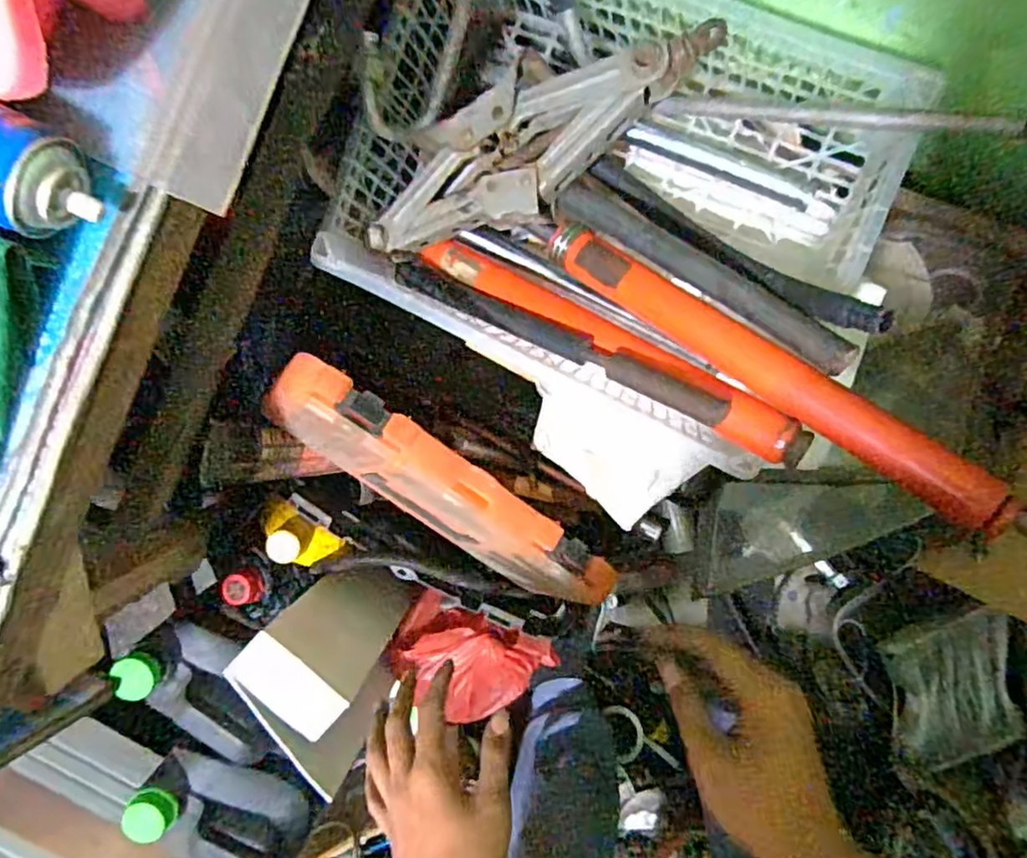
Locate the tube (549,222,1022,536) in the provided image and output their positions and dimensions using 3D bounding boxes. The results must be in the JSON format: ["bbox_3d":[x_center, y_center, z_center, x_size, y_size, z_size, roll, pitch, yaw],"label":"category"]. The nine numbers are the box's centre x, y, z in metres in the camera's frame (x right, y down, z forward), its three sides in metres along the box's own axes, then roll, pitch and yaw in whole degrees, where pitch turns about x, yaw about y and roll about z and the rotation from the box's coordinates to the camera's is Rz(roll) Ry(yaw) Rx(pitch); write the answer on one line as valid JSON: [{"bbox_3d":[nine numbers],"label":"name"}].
[{"bbox_3d":[0.181,-0.051,0.503,0.380,0.027,0.033,39,95,23],"label":"tube"}]

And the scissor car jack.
[{"bbox_3d":[0.014,-0.245,0.564,0.331,0.056,0.113,-22,97,23],"label":"scissor car jack"}]

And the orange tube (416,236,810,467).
[{"bbox_3d":[0.069,-0.077,0.560,0.370,0.034,0.044,35,96,26],"label":"orange tube"}]

